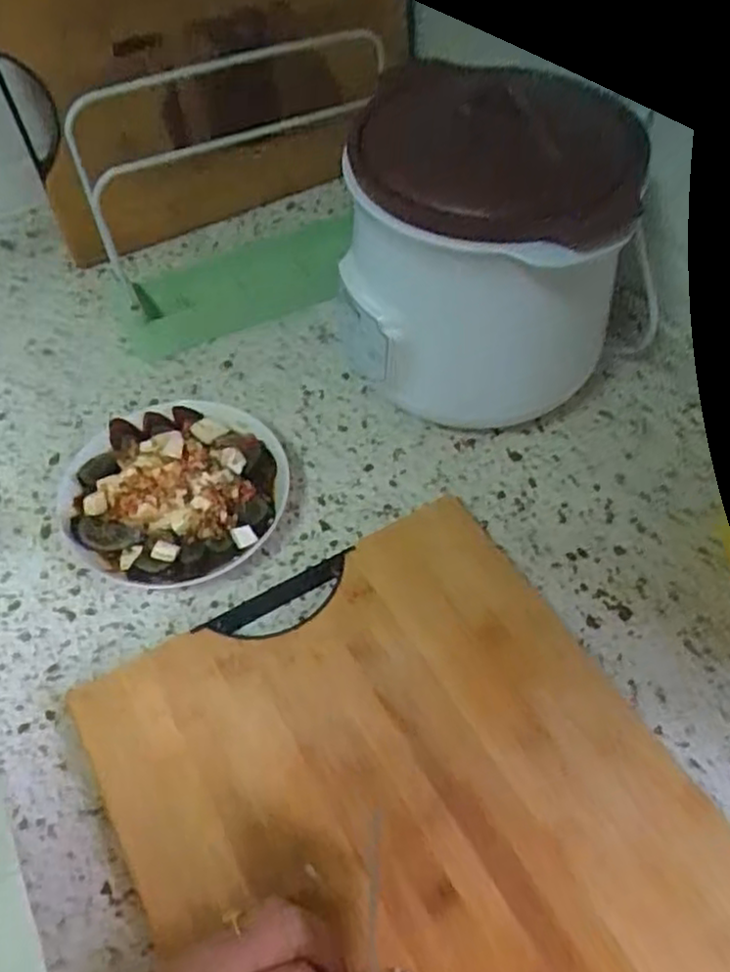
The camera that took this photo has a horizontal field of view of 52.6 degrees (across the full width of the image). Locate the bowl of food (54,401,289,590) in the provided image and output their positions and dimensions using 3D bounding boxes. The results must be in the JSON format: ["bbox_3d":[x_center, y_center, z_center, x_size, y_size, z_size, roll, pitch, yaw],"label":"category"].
[{"bbox_3d":[-0.145,-0.001,0.556,0.169,0.045,0.159,-1,54,2],"label":"bowl of food"}]

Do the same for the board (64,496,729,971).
[{"bbox_3d":[0.038,0.210,0.404,0.289,0.033,0.397,-27,57,-16],"label":"board"}]

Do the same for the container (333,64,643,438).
[{"bbox_3d":[0.075,-0.161,0.561,0.177,0.217,0.165,-3,54,0],"label":"container"}]

